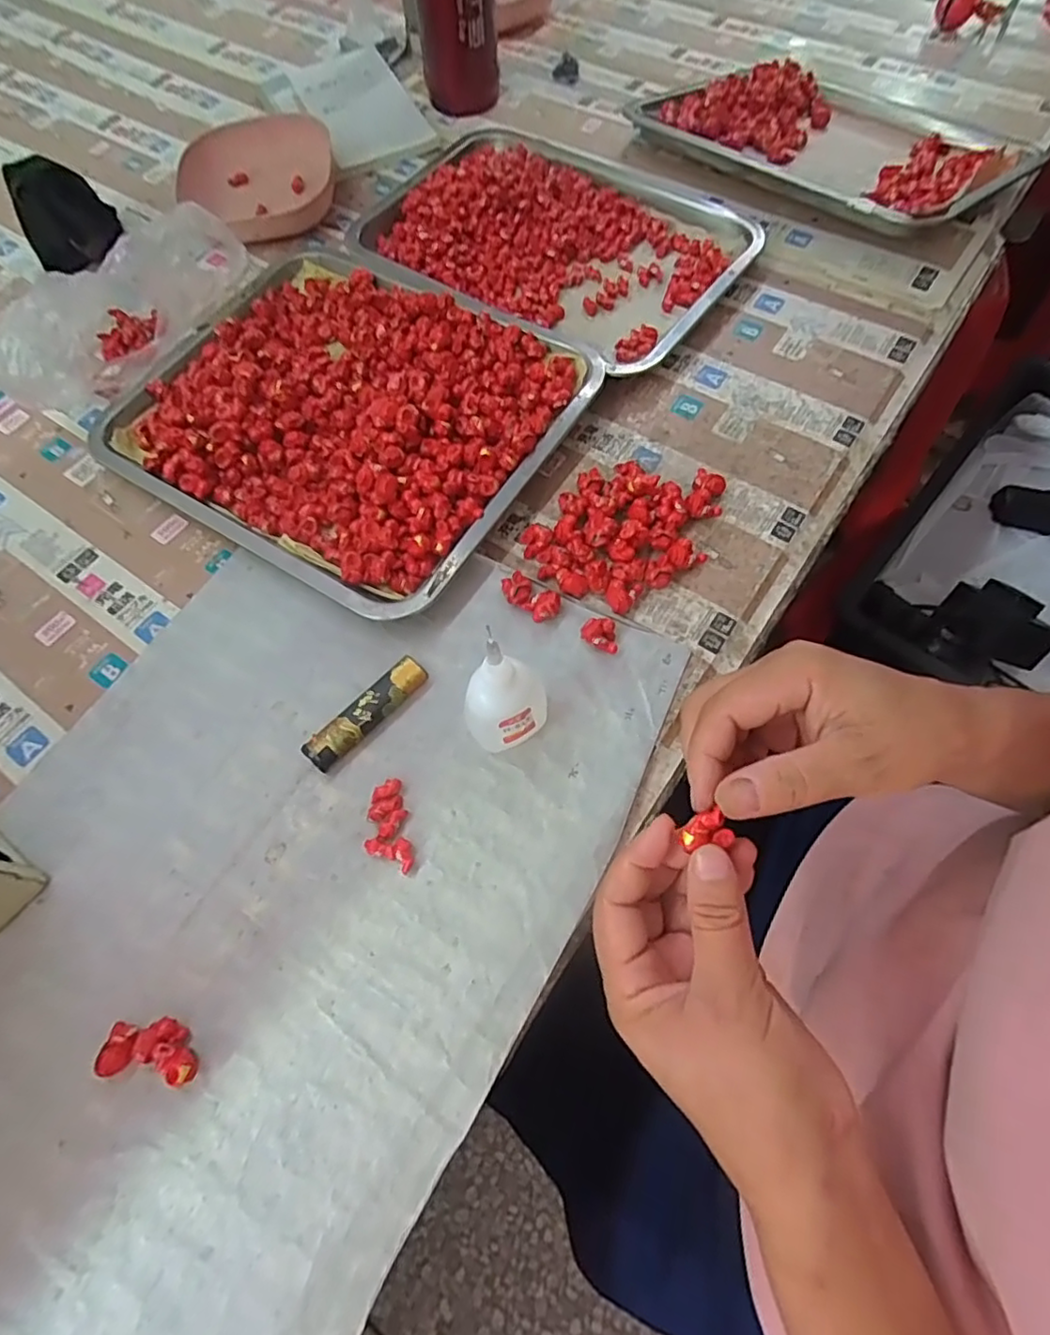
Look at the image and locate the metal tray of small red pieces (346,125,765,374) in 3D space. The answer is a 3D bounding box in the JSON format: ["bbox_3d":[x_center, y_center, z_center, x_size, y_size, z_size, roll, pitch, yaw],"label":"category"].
[{"bbox_3d":[0.022,-0.373,0.510,0.315,0.023,0.230,32,69,15],"label":"metal tray of small red pieces"}]

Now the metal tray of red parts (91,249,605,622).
[{"bbox_3d":[-0.131,-0.193,0.434,0.307,0.029,0.258,30,69,14],"label":"metal tray of red parts"}]

